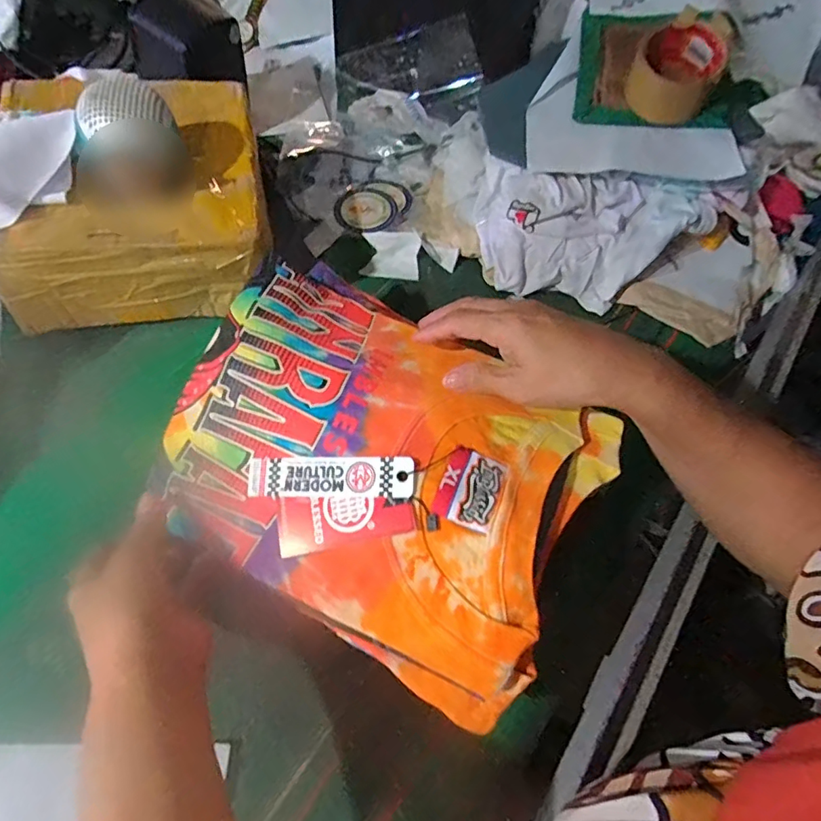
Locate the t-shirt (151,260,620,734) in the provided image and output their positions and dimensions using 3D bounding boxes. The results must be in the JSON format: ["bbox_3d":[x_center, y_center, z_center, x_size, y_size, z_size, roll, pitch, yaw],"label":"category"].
[{"bbox_3d":[-0.023,0.032,0.367,0.288,0.057,0.221,29,64,14],"label":"t-shirt"}]

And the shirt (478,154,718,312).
[{"bbox_3d":[0.189,-0.187,0.561,0.246,0.070,0.141,18,61,4],"label":"shirt"}]

